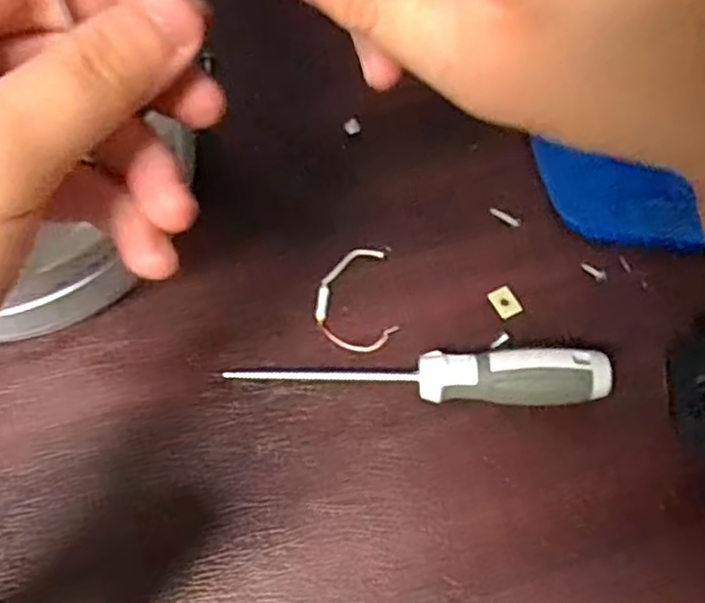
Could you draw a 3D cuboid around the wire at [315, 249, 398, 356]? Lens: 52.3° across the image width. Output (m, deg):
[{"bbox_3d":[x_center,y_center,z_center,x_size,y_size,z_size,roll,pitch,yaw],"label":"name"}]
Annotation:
[{"bbox_3d":[0.001,-0.001,0.369,0.040,0.005,0.059,-5,65,-1],"label":"wire"}]

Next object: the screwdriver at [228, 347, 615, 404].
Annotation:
[{"bbox_3d":[0.029,0.037,0.338,0.172,0.028,0.025,0,66,1],"label":"screwdriver"}]

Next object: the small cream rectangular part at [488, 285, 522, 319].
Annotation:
[{"bbox_3d":[0.079,0.000,0.370,0.012,0.004,0.017,-25,67,-10],"label":"small cream rectangular part"}]

